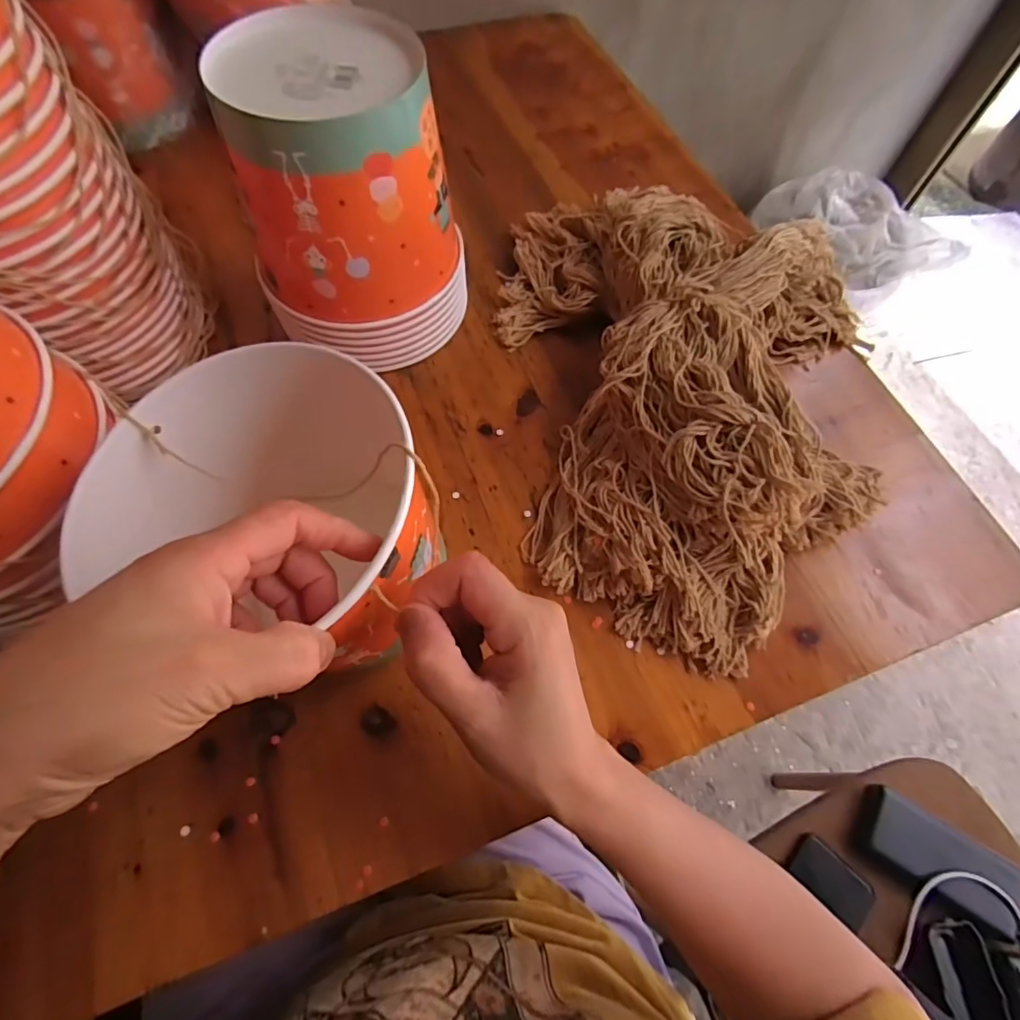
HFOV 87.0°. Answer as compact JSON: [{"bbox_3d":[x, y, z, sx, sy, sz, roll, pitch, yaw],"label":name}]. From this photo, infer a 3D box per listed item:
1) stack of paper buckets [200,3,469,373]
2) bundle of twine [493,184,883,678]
[{"bbox_3d":[-0.111,-0.213,0.397,0.123,0.188,0.146,30,68,12],"label":"stack of paper buckets"},{"bbox_3d":[0.129,-0.099,0.413,0.298,0.072,0.398,8,65,3],"label":"bundle of twine"}]

